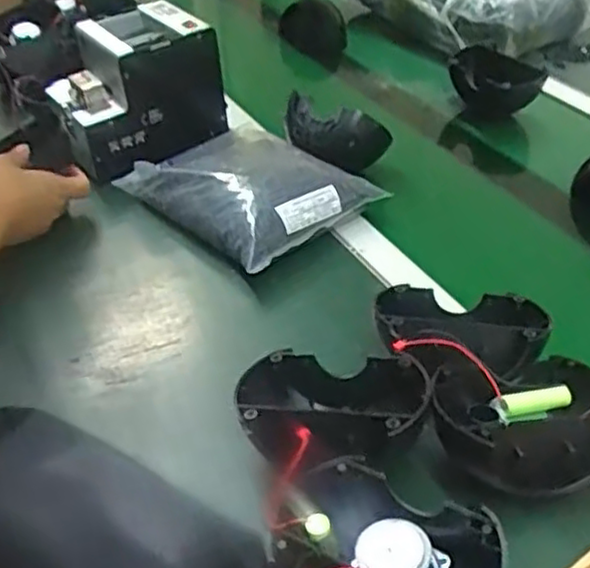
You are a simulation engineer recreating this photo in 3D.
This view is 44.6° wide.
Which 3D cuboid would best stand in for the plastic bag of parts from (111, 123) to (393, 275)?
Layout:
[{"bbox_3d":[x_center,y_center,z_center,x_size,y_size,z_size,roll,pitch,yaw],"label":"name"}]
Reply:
[{"bbox_3d":[-0.051,-0.110,0.804,0.192,0.065,0.238,-29,47,-31],"label":"plastic bag of parts"}]

